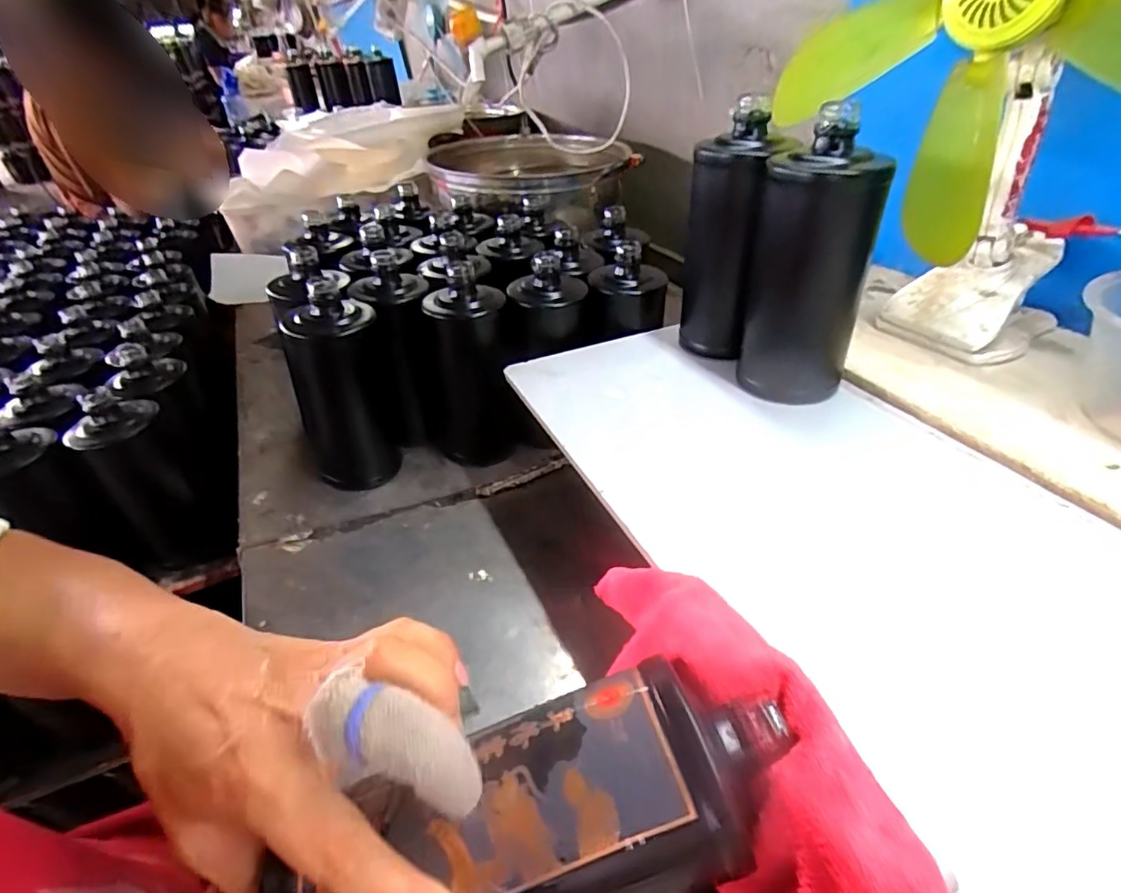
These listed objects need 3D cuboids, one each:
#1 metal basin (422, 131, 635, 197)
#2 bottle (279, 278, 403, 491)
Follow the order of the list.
[{"bbox_3d":[-0.052,-0.451,0.909,0.309,0.036,0.303,-8,38,-1],"label":"metal basin"},{"bbox_3d":[-0.209,-0.056,0.544,0.097,0.184,0.083,-19,40,-16],"label":"bottle"}]

